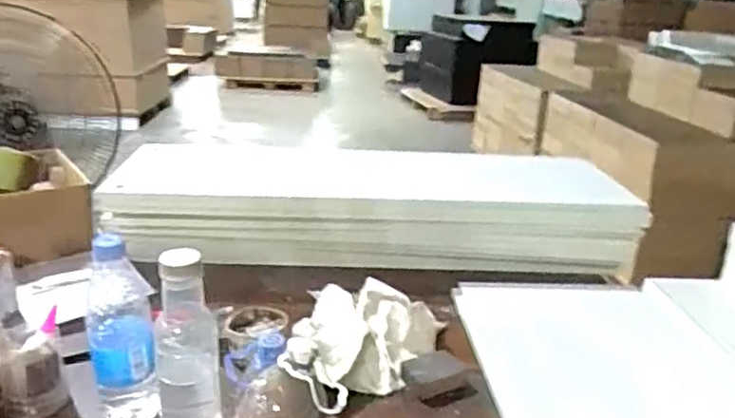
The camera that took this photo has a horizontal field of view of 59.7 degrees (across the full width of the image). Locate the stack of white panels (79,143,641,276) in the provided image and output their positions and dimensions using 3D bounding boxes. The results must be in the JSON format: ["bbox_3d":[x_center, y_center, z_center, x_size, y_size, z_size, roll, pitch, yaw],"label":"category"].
[{"bbox_3d":[-0.012,-0.005,1.113,0.851,0.170,0.298,1,24,-4],"label":"stack of white panels"}]

